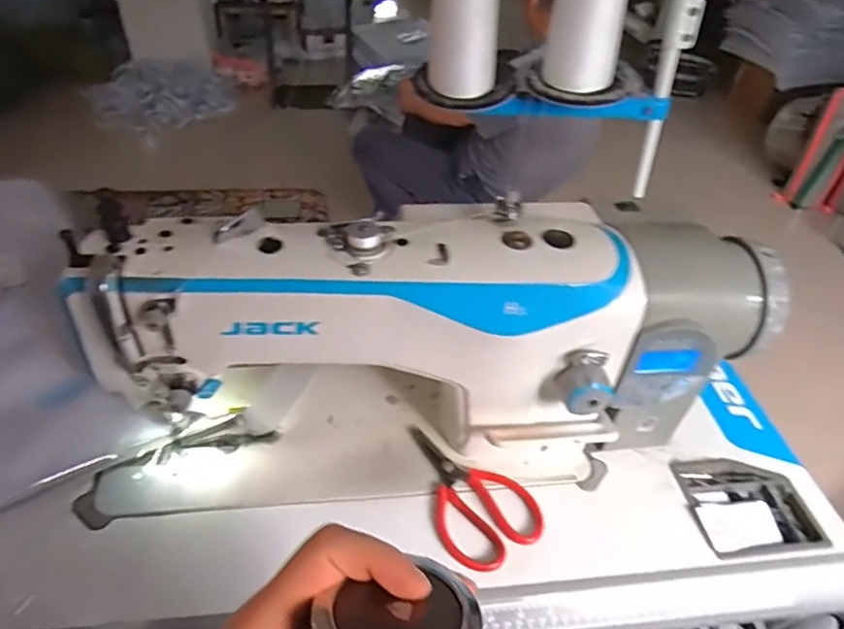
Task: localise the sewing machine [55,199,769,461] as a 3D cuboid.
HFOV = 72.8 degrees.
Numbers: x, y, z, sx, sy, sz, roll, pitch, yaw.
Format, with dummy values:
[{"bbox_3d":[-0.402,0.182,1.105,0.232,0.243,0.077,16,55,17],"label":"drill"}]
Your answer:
[{"bbox_3d":[0.017,0.025,0.511,0.564,0.222,0.139,-1,42,-6],"label":"sewing machine"}]

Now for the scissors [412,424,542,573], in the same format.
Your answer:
[{"bbox_3d":[0.040,0.165,0.542,0.089,0.017,0.148,-24,49,-29],"label":"scissors"}]

